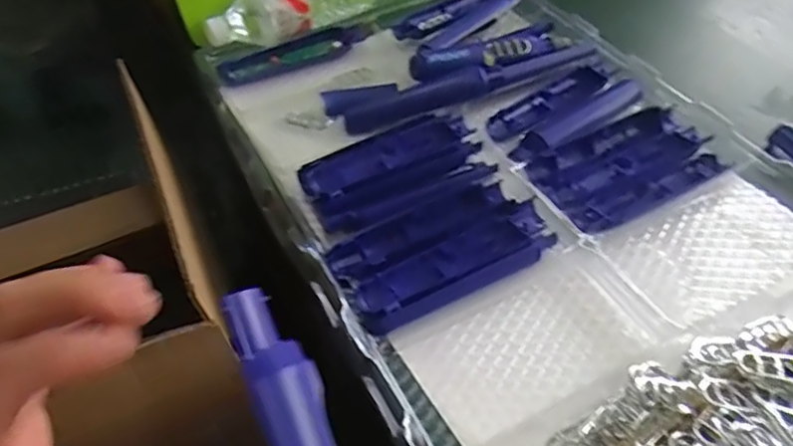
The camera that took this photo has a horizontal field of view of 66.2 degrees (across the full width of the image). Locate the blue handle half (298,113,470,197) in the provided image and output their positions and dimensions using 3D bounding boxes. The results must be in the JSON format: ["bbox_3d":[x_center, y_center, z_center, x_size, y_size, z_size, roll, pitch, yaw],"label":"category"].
[{"bbox_3d":[-0.010,-0.067,0.570,0.163,0.018,0.050,-27,52,-19],"label":"blue handle half"}]

